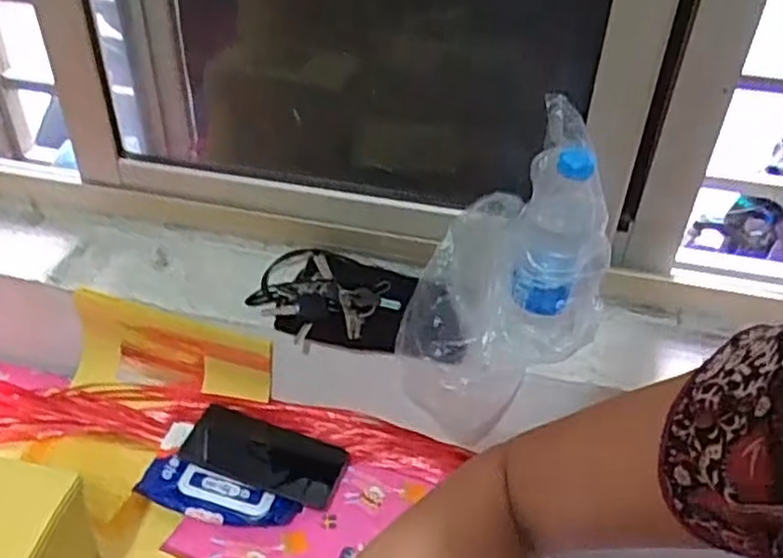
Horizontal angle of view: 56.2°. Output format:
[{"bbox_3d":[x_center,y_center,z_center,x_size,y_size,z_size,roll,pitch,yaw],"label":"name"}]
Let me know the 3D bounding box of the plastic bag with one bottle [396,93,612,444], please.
[{"bbox_3d":[0.102,0.002,0.684,0.154,0.267,0.148,24,42,24],"label":"plastic bag with one bottle"}]

